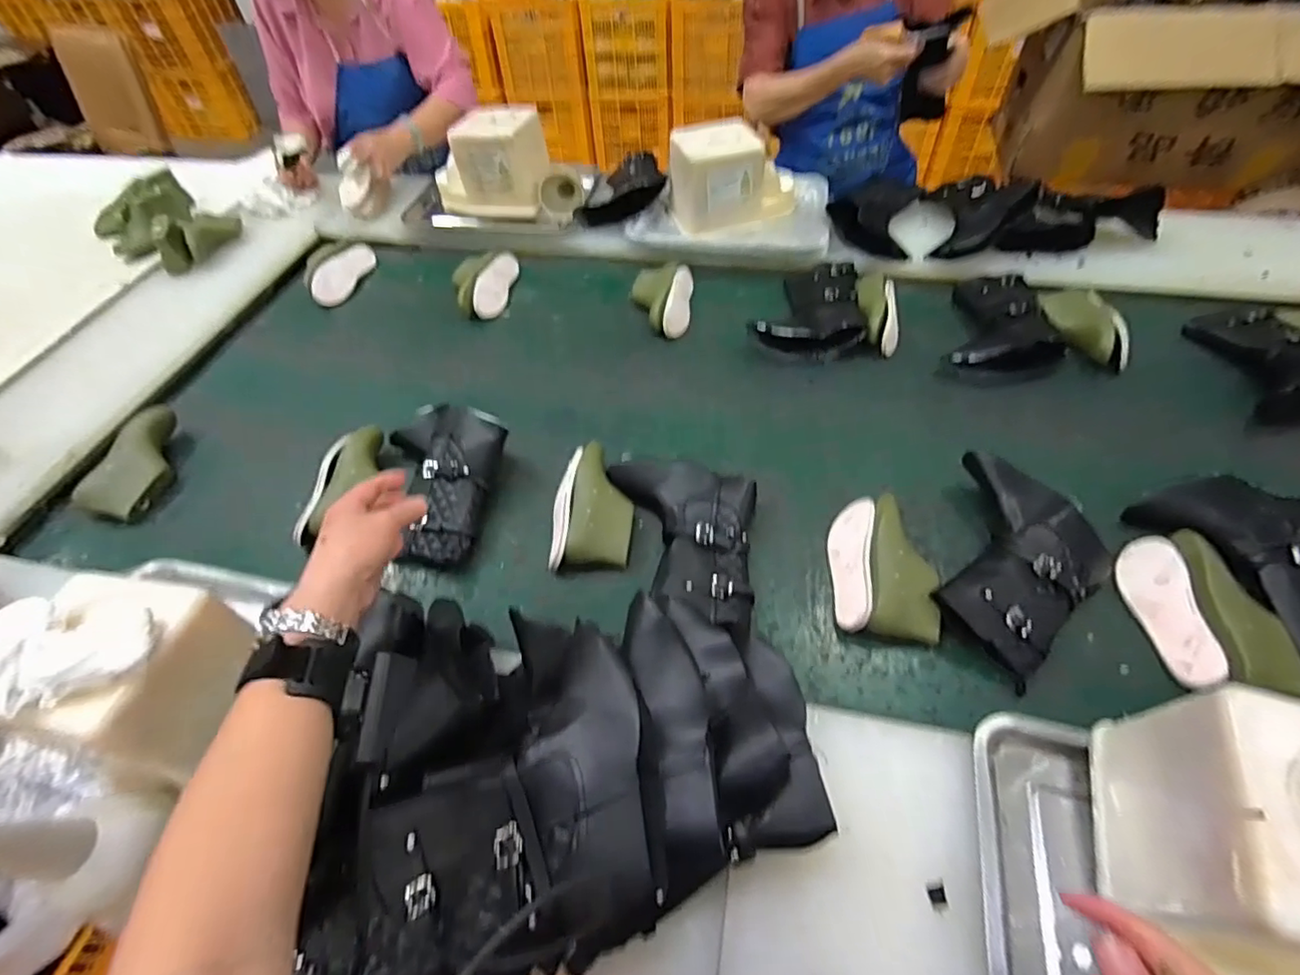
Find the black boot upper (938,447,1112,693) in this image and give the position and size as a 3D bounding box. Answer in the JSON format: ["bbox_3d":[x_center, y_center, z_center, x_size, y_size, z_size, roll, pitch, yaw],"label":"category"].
[{"bbox_3d":[0.409,0.081,0.681,0.221,0.057,0.199,-36,59,-23],"label":"black boot upper"}]

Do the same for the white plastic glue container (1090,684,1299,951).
[{"bbox_3d":[0.430,0.256,0.413,0.134,0.175,0.158,14,54,13],"label":"white plastic glue container"}]

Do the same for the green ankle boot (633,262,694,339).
[{"bbox_3d":[0.023,-0.349,1.053,0.106,0.053,0.172,4,52,5],"label":"green ankle boot"}]

